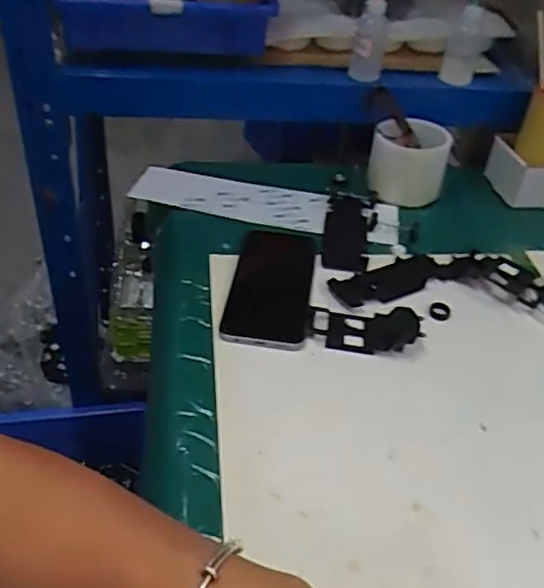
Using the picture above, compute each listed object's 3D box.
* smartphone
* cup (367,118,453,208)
[{"bbox_3d":[0.001,-0.013,0.587,0.073,0.013,0.174,6,39,2],"label":"smartphone"},{"bbox_3d":[0.159,-0.151,0.724,0.087,0.081,0.081,2,39,-2],"label":"cup"}]

